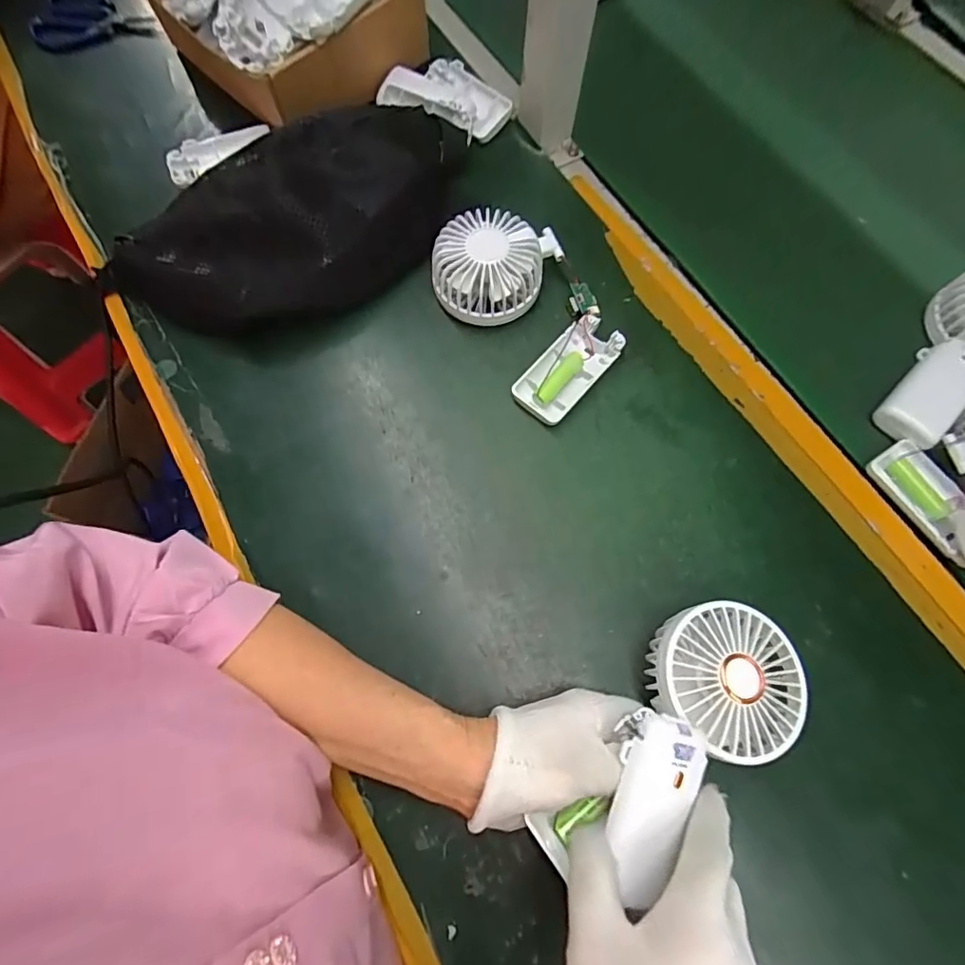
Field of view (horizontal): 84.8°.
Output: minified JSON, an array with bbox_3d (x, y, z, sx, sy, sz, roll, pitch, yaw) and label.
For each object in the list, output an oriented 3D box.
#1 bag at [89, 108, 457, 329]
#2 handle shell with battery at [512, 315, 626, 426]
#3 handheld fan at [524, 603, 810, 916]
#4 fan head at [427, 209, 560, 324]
[{"bbox_3d":[-0.153,-0.206,0.422,0.305,0.079,0.144,-24,73,-7],"label":"bag"},{"bbox_3d":[0.068,-0.089,0.414,0.044,0.012,0.095,41,77,13],"label":"handle shell with battery"},{"bbox_3d":[0.109,0.145,0.296,0.178,0.047,0.088,-39,75,-20],"label":"handheld fan"},{"bbox_3d":[0.009,-0.175,0.423,0.078,0.047,0.096,33,75,11],"label":"fan head"}]

